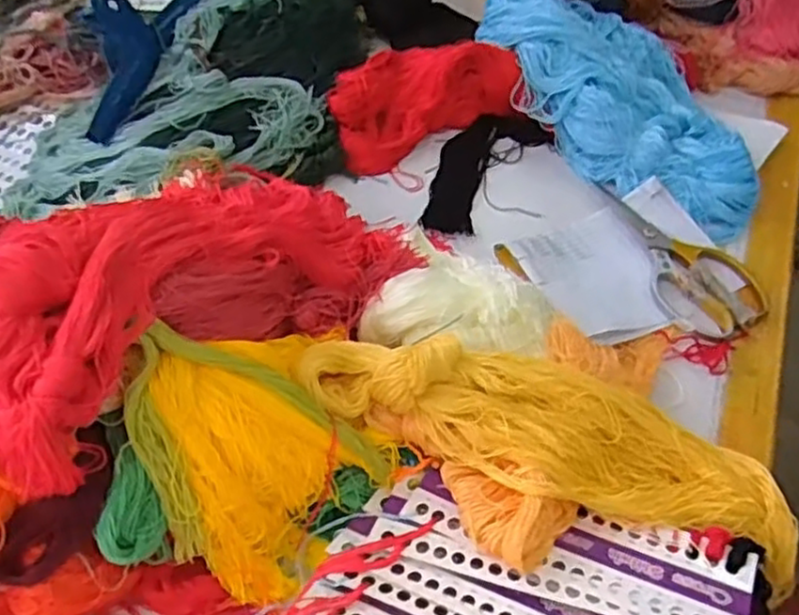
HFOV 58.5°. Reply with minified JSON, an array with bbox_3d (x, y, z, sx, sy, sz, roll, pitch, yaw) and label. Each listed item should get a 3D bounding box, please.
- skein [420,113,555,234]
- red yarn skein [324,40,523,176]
[{"bbox_3d":[0.083,-0.149,0.775,0.095,0.025,0.179,26,59,17],"label":"skein"},{"bbox_3d":[0.018,-0.256,0.821,0.210,0.069,0.155,-20,57,-13],"label":"red yarn skein"}]

